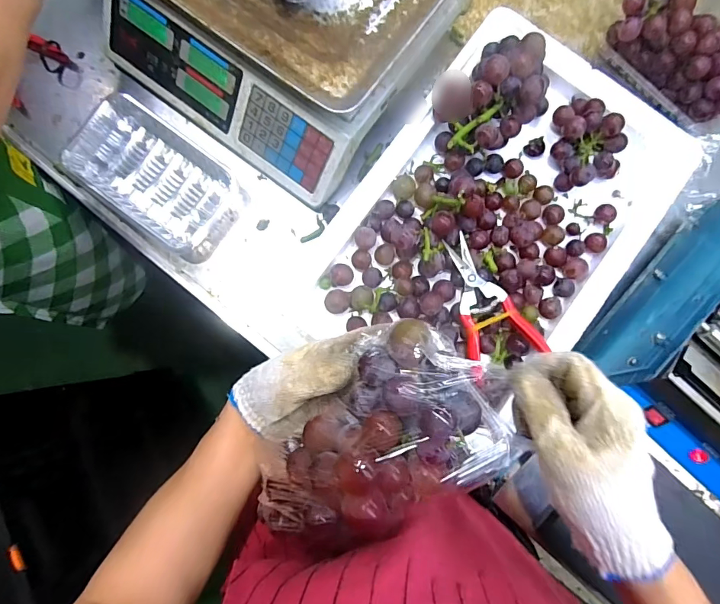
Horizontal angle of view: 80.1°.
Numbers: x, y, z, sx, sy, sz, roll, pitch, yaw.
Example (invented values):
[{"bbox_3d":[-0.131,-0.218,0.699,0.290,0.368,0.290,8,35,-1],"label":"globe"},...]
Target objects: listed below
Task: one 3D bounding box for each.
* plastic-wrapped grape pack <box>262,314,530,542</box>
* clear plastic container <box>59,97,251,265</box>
[{"bbox_3d":[0.011,0.080,0.265,0.166,0.066,0.106,-19,83,-6],"label":"plastic-wrapped grape pack"},{"bbox_3d":[-0.236,-0.141,0.510,0.202,0.034,0.124,34,85,2],"label":"clear plastic container"}]

